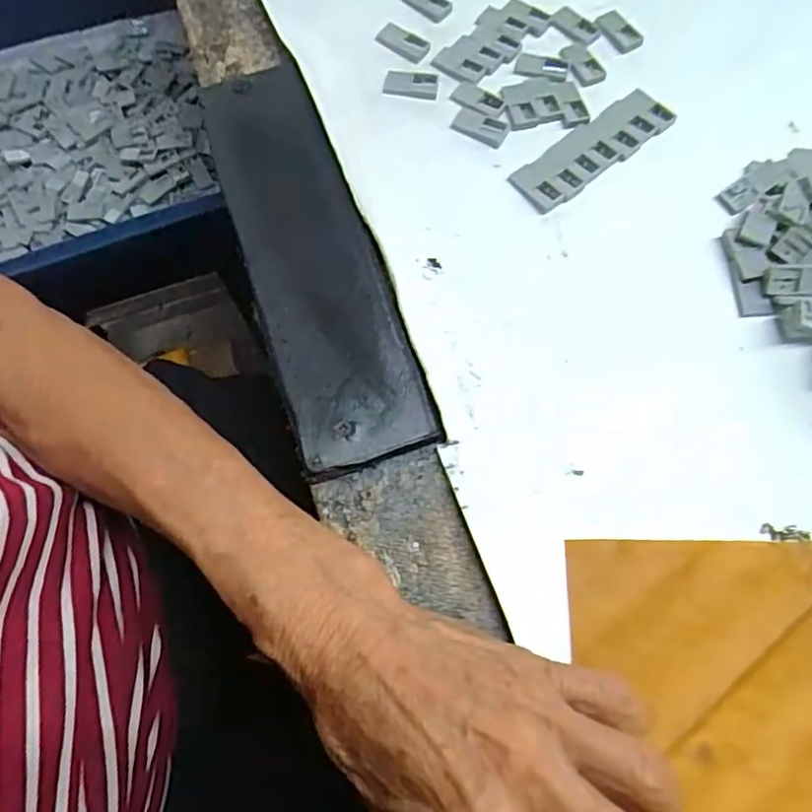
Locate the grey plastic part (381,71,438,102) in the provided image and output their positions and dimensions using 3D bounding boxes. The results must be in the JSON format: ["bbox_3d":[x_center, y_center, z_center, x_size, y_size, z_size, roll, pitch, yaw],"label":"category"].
[{"bbox_3d":[0.003,-0.172,0.321,0.030,0.009,0.012,17,72,17],"label":"grey plastic part"}]

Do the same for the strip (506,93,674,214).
[{"bbox_3d":[0.096,-0.131,0.305,0.091,0.005,0.029,-38,77,-12],"label":"strip"}]

